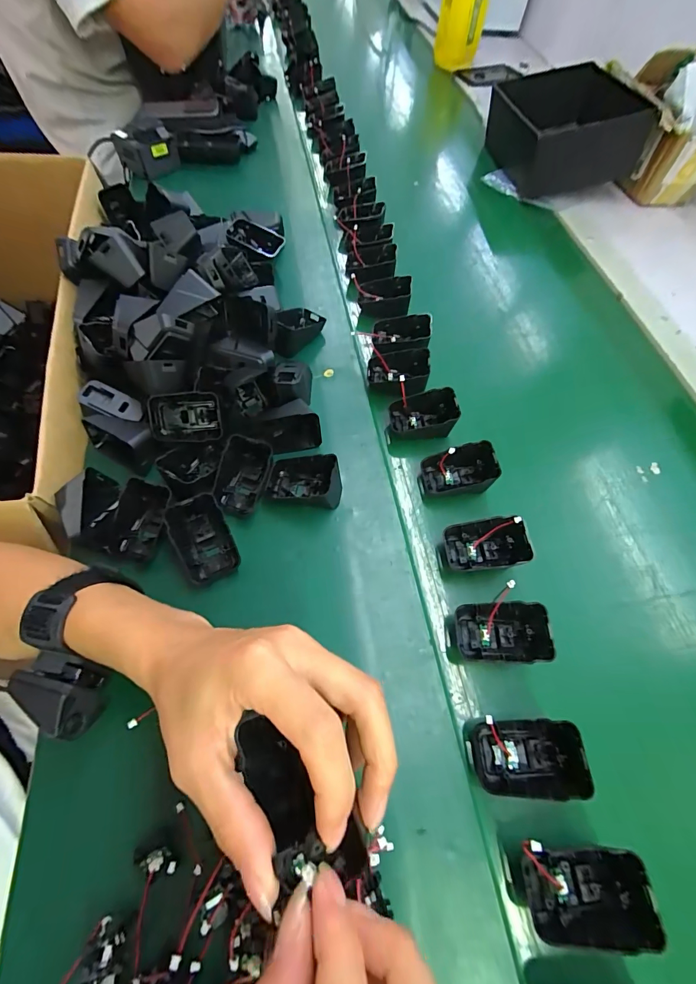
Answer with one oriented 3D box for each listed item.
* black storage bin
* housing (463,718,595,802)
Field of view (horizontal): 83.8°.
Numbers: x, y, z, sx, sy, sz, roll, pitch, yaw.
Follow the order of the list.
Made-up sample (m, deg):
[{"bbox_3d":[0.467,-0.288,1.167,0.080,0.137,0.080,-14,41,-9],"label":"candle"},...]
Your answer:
[{"bbox_3d":[0.368,-0.638,0.682,0.206,0.110,0.251,-3,62,-6],"label":"black storage bin"},{"bbox_3d":[0.125,0.183,0.267,0.065,0.036,0.045,-1,62,-5],"label":"housing"}]

